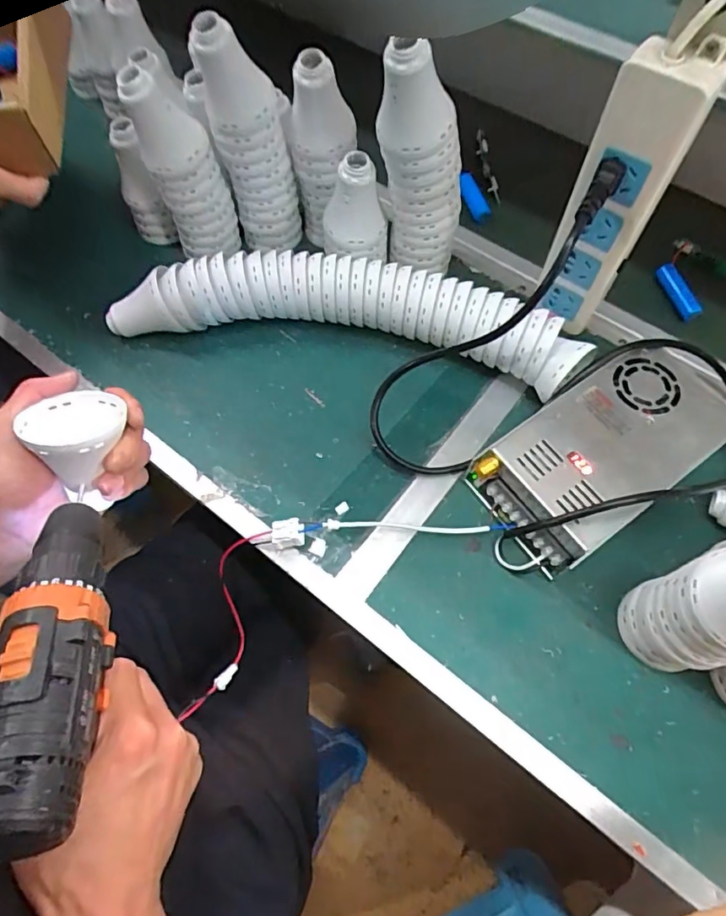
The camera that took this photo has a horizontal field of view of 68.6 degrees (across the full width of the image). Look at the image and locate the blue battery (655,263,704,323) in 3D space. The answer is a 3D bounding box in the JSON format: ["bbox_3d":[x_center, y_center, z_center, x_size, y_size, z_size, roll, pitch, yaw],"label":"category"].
[{"bbox_3d":[0.336,-0.175,0.567,0.021,0.021,0.064,-40,97,-16],"label":"blue battery"}]

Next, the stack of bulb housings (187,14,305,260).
[{"bbox_3d":[-0.116,-0.335,0.563,0.075,0.230,0.078,-22,44,-9],"label":"stack of bulb housings"}]

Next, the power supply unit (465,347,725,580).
[{"bbox_3d":[0.215,-0.007,0.471,0.233,0.056,0.116,-32,69,-13],"label":"power supply unit"}]

